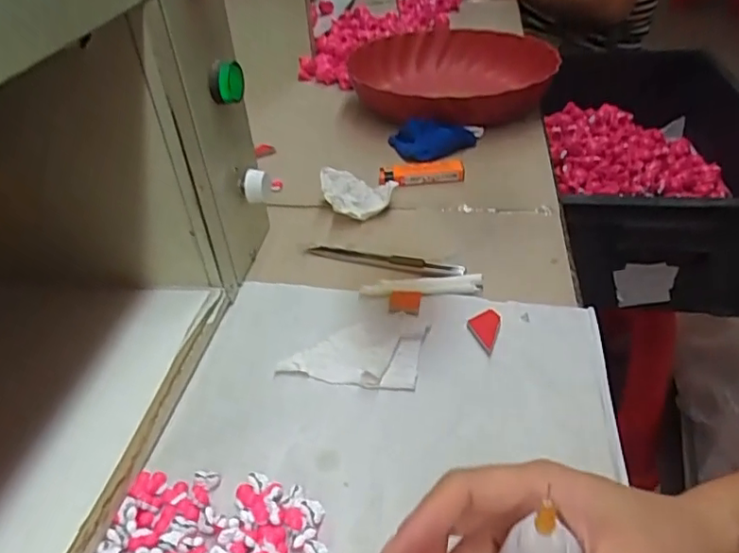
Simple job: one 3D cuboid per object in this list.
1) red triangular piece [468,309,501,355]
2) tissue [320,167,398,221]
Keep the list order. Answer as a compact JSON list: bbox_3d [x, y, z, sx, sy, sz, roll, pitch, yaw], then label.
[{"bbox_3d":[0.078,0.036,0.405,0.021,0.005,0.037,9,40,14],"label":"red triangular piece"},{"bbox_3d":[-0.014,-0.075,0.531,0.066,0.020,0.049,5,39,9],"label":"tissue"}]

